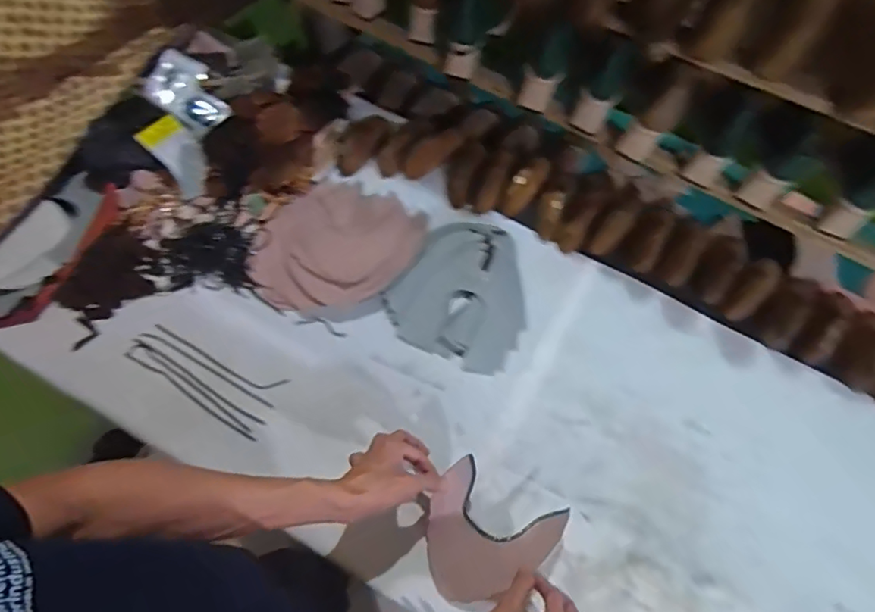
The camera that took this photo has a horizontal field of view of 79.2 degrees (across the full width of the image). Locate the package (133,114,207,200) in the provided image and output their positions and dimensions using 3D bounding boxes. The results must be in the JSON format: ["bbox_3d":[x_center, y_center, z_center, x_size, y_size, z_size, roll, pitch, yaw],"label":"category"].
[{"bbox_3d":[-0.432,-0.247,0.876,0.075,0.021,0.146,-31,82,-15],"label":"package"}]

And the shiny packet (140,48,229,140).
[{"bbox_3d":[-0.430,-0.373,0.928,0.164,0.029,0.112,40,62,3],"label":"shiny packet"}]

